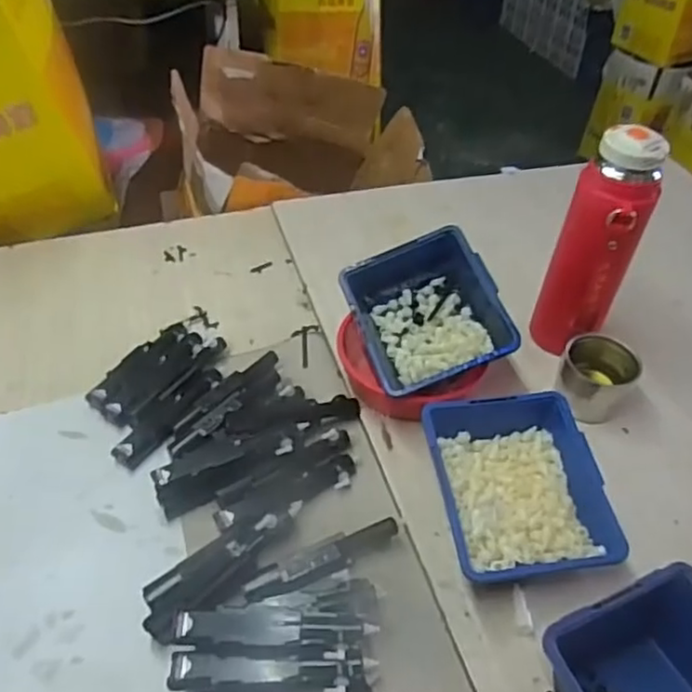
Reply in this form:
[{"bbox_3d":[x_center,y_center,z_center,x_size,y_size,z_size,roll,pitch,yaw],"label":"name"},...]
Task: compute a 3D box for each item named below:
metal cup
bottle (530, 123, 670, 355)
[{"bbox_3d":[0.231,0.030,0.602,0.063,0.063,0.065,1,46,-1],"label":"metal cup"},{"bbox_3d":[0.224,-0.077,0.593,0.068,0.227,0.074,20,47,17],"label":"bottle"}]

